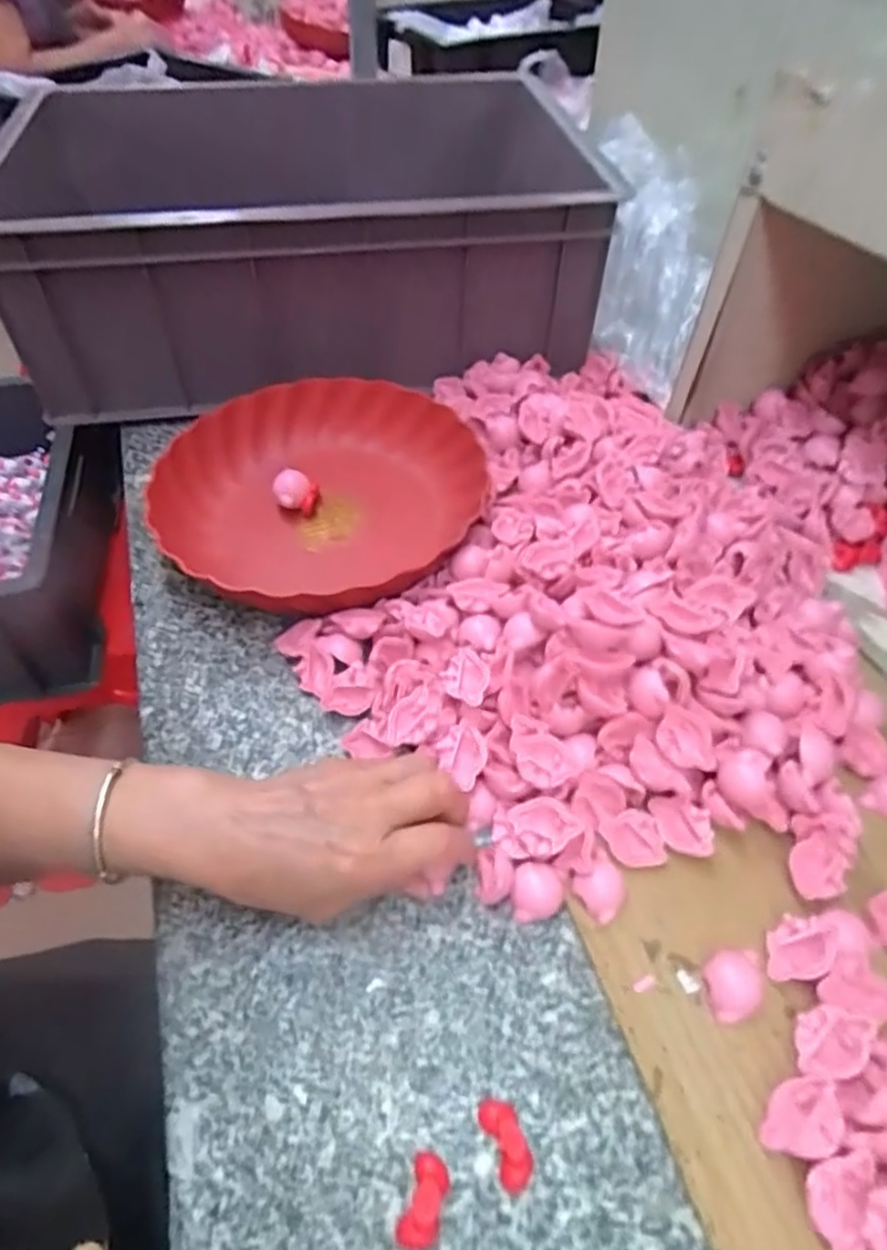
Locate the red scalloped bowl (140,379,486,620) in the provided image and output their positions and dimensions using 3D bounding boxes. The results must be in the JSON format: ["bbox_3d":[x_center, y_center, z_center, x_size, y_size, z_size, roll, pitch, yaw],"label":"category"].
[{"bbox_3d":[-0.091,-0.101,0.538,0.232,0.045,0.228,0,50,0],"label":"red scalloped bowl"}]

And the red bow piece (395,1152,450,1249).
[{"bbox_3d":[-0.008,0.239,0.292,0.016,0.011,0.031,14,52,11],"label":"red bow piece"}]

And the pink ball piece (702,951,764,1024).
[{"bbox_3d":[0.141,0.173,0.341,0.031,0.010,0.027,-13,52,-11],"label":"pink ball piece"}]

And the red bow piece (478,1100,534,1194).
[{"bbox_3d":[0.027,0.223,0.304,0.015,0.015,0.034,-17,53,-14],"label":"red bow piece"}]

